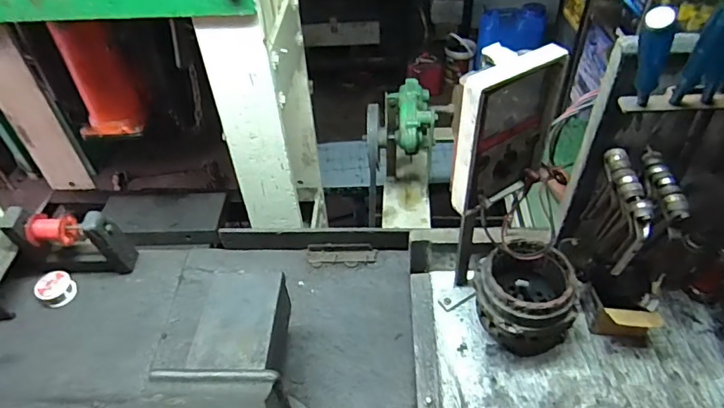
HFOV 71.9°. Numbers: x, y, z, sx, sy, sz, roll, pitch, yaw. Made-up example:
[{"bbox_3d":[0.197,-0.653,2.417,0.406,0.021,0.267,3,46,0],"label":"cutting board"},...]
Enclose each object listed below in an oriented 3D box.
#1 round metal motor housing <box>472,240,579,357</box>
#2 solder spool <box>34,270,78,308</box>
[{"bbox_3d":[0.232,0.140,0.715,0.131,0.128,0.132,-2,45,2],"label":"round metal motor housing"},{"bbox_3d":[-0.531,0.146,0.865,0.056,0.026,0.056,-2,45,2],"label":"solder spool"}]

